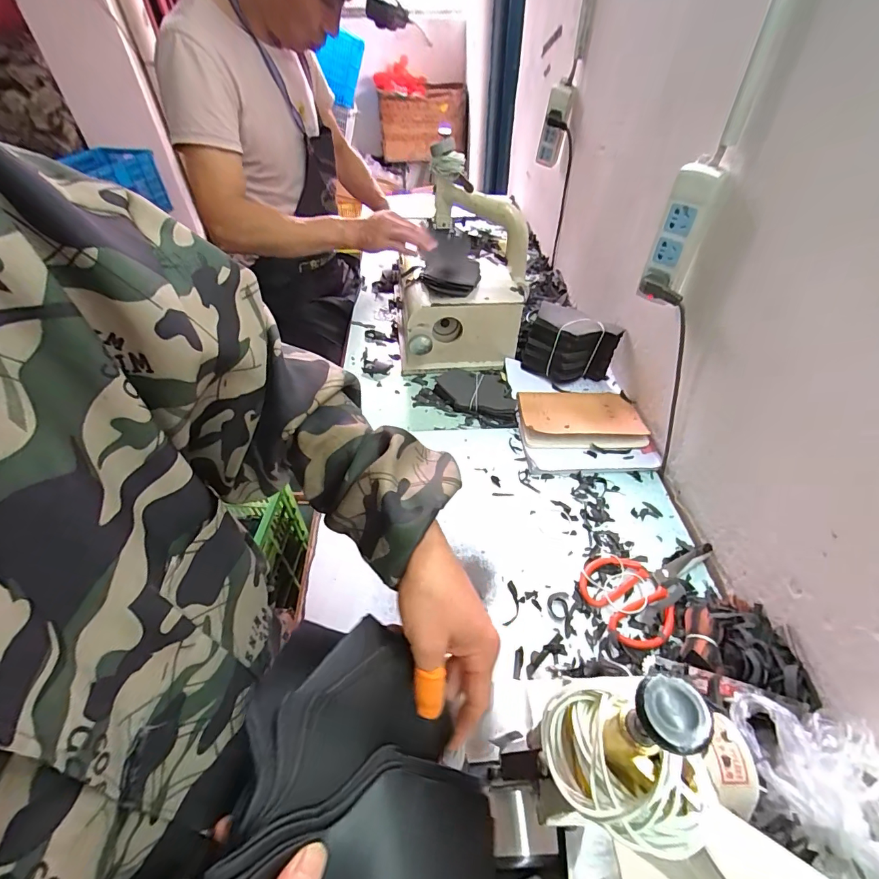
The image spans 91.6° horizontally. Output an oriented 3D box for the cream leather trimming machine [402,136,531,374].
[{"bbox_3d":[0.042,-0.345,0.854,0.265,0.302,0.290,1,45,3],"label":"cream leather trimming machine"}]

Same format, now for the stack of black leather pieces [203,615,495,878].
[{"bbox_3d":[-0.049,0.223,0.260,0.137,0.085,0.185,-28,52,-24],"label":"stack of black leather pieces"}]

